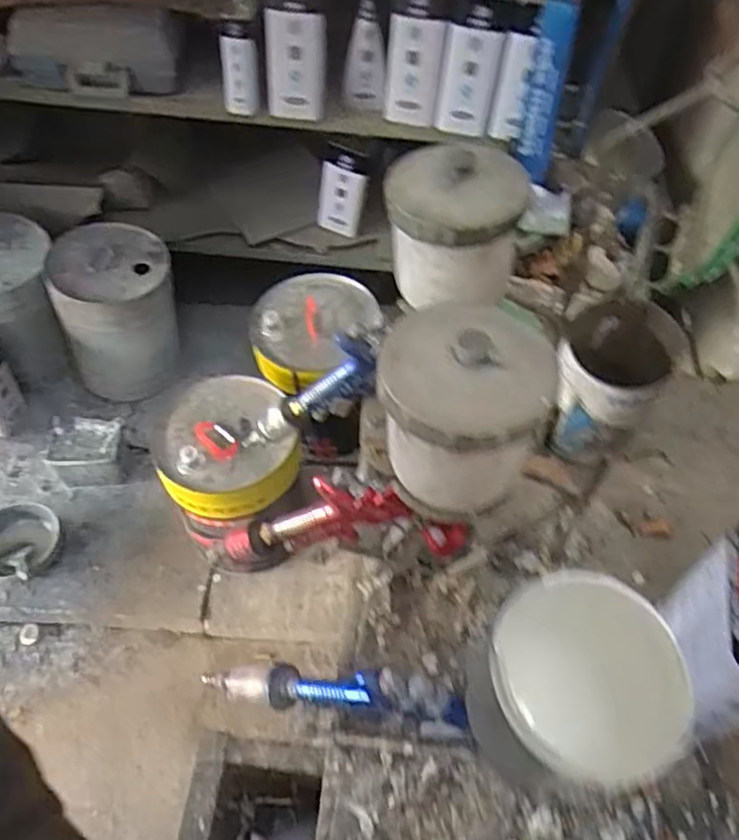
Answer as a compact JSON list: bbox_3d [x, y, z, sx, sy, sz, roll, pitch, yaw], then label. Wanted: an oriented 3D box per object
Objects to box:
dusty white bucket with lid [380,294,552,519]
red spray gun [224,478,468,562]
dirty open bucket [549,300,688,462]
[{"bbox_3d":[0.055,-0.006,0.420,0.095,0.110,0.091,1,54,-1],"label":"dusty white bucket with lid"},{"bbox_3d":[-0.046,0.095,0.578,0.254,0.101,0.036,-14,44,38],"label":"red spray gun"},{"bbox_3d":[0.223,-0.027,0.660,0.098,0.147,0.107,21,56,13],"label":"dirty open bucket"}]

